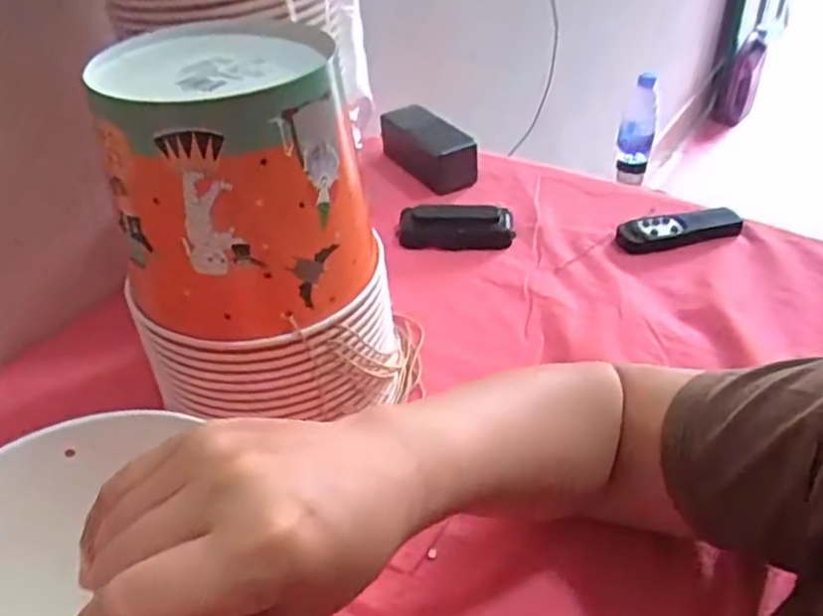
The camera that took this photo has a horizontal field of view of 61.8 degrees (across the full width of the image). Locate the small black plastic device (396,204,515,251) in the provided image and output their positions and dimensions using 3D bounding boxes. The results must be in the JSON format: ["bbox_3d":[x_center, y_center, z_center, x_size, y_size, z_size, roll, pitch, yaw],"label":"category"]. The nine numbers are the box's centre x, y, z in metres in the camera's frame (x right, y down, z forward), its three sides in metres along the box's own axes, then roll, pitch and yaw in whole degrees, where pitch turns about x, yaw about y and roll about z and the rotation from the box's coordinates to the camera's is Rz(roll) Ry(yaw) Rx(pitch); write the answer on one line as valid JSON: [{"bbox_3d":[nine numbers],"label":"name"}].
[{"bbox_3d":[0.043,-0.076,0.643,0.106,0.033,0.036,-3,39,1],"label":"small black plastic device"}]

